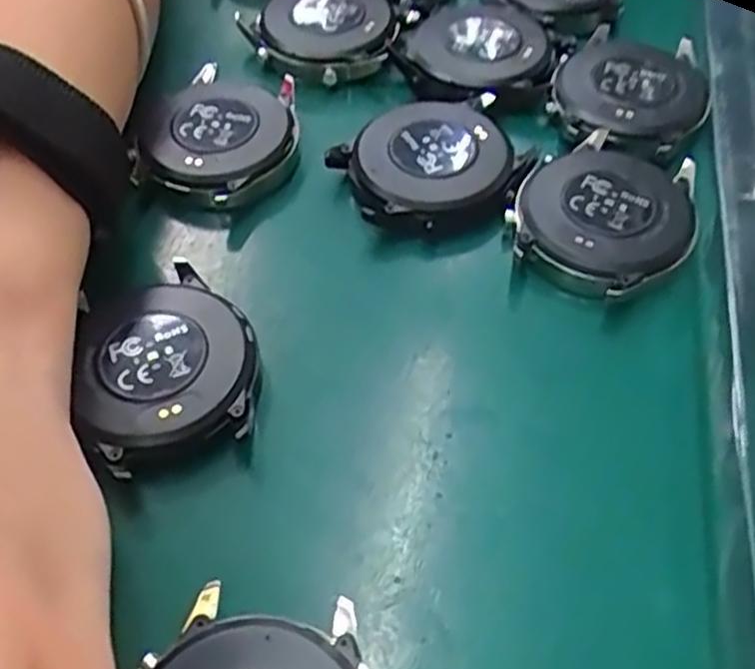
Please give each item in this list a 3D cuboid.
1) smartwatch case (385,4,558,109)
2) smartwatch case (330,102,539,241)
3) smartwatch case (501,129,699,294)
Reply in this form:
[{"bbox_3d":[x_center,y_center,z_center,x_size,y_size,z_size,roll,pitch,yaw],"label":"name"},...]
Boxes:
[{"bbox_3d":[0.033,-0.094,0.253,0.051,0.008,0.049,38,62,25],"label":"smartwatch case"},{"bbox_3d":[0.015,-0.046,0.218,0.048,0.014,0.047,-31,59,-21],"label":"smartwatch case"},{"bbox_3d":[0.059,-0.032,0.205,0.044,0.014,0.047,26,58,18],"label":"smartwatch case"}]

